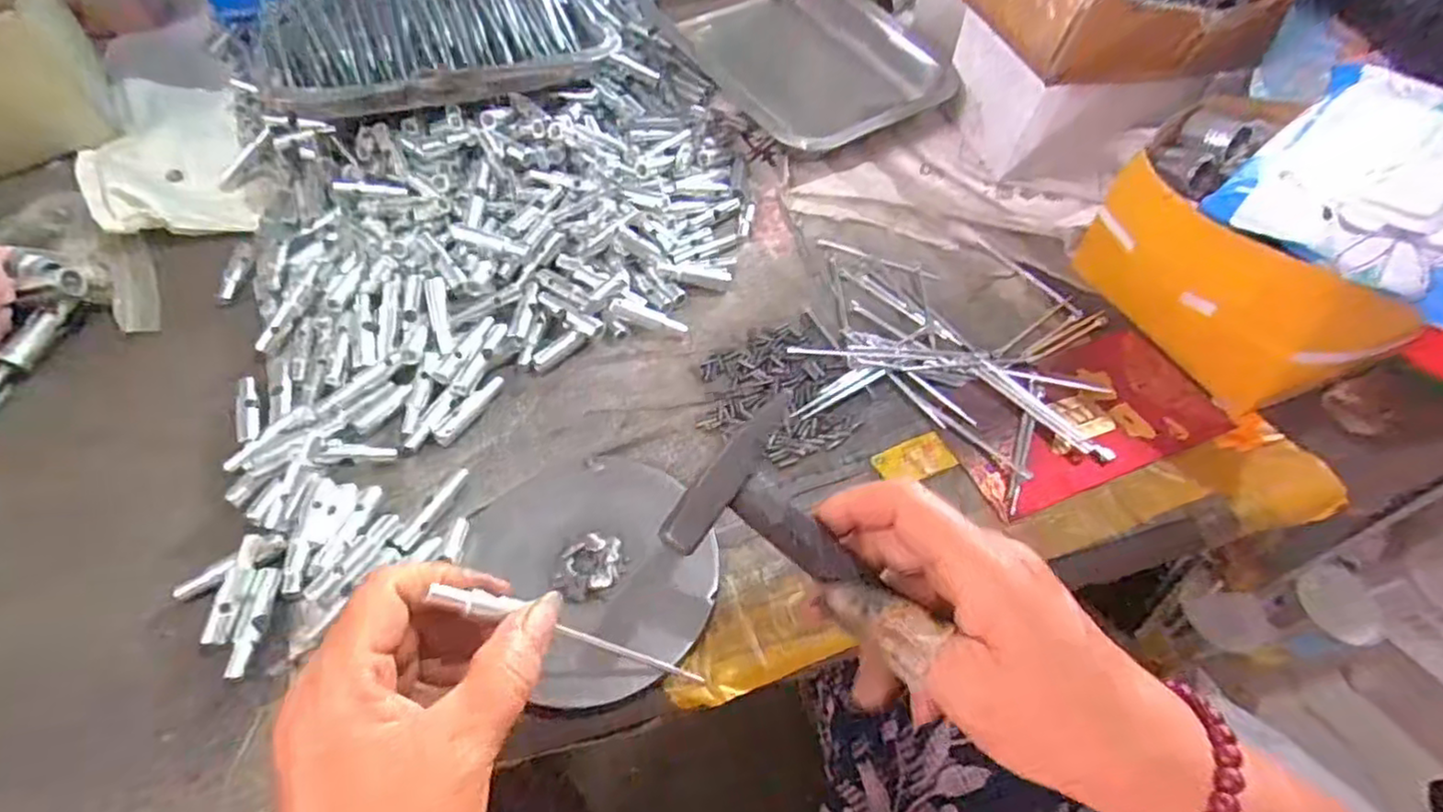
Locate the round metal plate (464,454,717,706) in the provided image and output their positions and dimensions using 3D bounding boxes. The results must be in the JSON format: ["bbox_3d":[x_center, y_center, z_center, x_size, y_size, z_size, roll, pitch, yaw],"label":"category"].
[{"bbox_3d":[-0.060,0.079,0.337,0.108,0.017,0.123,-18,57,-15],"label":"round metal plate"}]

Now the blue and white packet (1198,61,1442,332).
[{"bbox_3d":[0.331,-0.119,0.341,0.105,0.030,0.153,39,62,22],"label":"blue and white packet"}]

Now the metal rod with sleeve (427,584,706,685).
[{"bbox_3d":[-0.058,0.097,0.285,0.123,0.012,0.010,33,47,-30],"label":"metal rod with sleeve"}]

